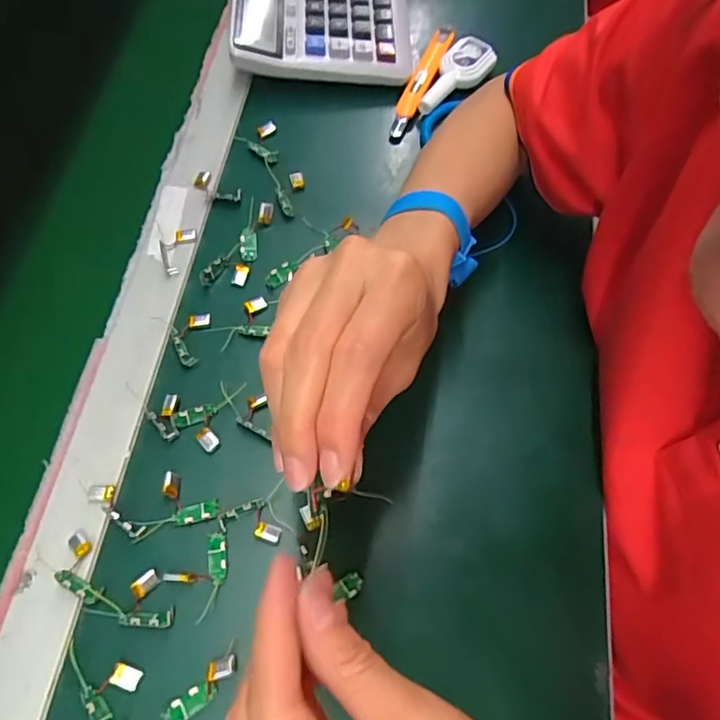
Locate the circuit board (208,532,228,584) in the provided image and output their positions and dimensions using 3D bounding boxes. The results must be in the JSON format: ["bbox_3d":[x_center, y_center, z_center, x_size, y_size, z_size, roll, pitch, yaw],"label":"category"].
[{"bbox_3d":[-0.084,0.116,0.334,0.011,0.004,0.028,-5,64,-4],"label":"circuit board"}]

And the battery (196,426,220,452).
[{"bbox_3d":[-0.098,0.051,0.364,0.011,0.004,0.016,-38,70,-18],"label":"battery"}]

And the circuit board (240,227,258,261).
[{"bbox_3d":[-0.085,-0.089,0.433,0.013,0.004,0.028,-4,64,-4],"label":"circuit board"}]

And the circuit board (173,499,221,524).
[{"bbox_3d":[-0.099,0.091,0.345,0.027,0.004,0.012,-10,64,-7],"label":"circuit board"}]

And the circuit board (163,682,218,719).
[{"bbox_3d":[-0.090,0.183,0.304,0.030,0.005,0.012,-31,68,-15],"label":"circuit board"}]

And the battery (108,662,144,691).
[{"bbox_3d":[-0.126,0.170,0.306,0.015,0.004,0.011,17,64,7],"label":"battery"}]

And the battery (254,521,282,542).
[{"bbox_3d":[-0.055,0.103,0.340,0.015,0.004,0.009,16,64,6],"label":"battery"}]

